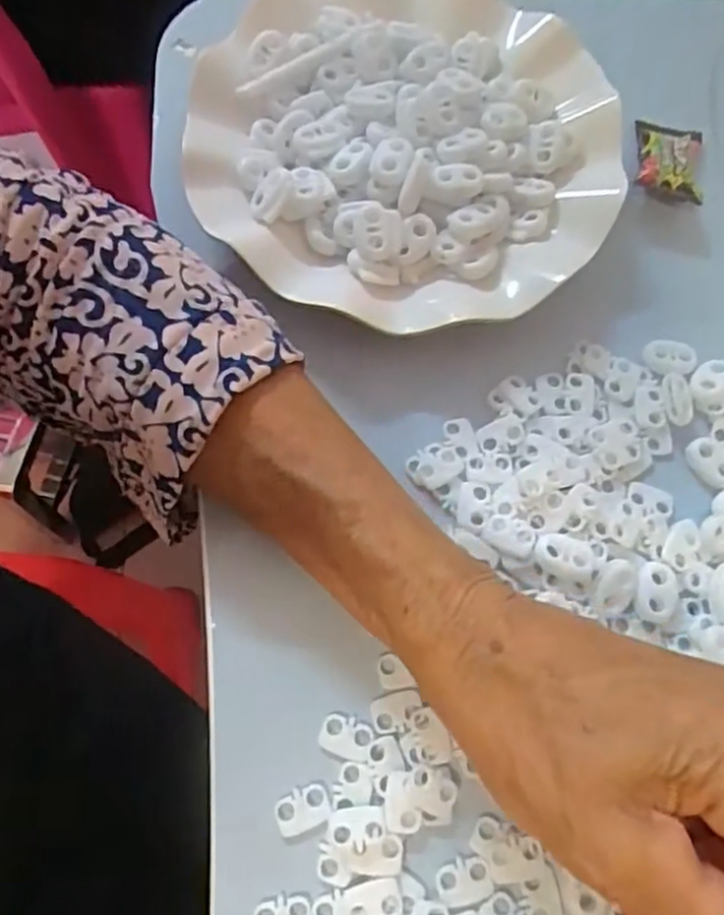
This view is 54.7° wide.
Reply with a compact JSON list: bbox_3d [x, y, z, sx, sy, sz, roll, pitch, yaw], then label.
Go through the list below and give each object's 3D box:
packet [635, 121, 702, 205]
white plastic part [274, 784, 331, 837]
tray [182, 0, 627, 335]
[{"bbox_3d":[0.141,-0.137,0.322,0.030,0.016,0.048,16,68,3],"label":"packet"},{"bbox_3d":[-0.019,0.116,0.229,0.017,0.004,0.013,-15,69,-9],"label":"white plastic part"},{"bbox_3d":[0.019,-0.135,0.302,0.177,0.031,0.170,-1,68,-4],"label":"tray"}]

